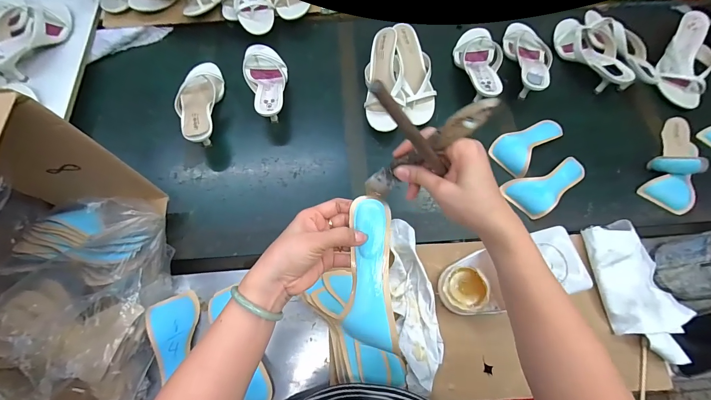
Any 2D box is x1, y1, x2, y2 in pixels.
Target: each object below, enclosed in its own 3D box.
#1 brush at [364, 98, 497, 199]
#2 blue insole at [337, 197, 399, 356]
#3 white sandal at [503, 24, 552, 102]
[{"bbox_3d":[0.065,-0.043,0.321,0.023,0.178,0.021,10,64,-27],"label":"brush"},{"bbox_3d":[0.015,0.078,0.356,0.053,0.018,0.163,0,82,0],"label":"blue insole"},{"bbox_3d":[0.403,-0.325,0.762,0.094,0.075,0.240,8,56,3],"label":"white sandal"}]

